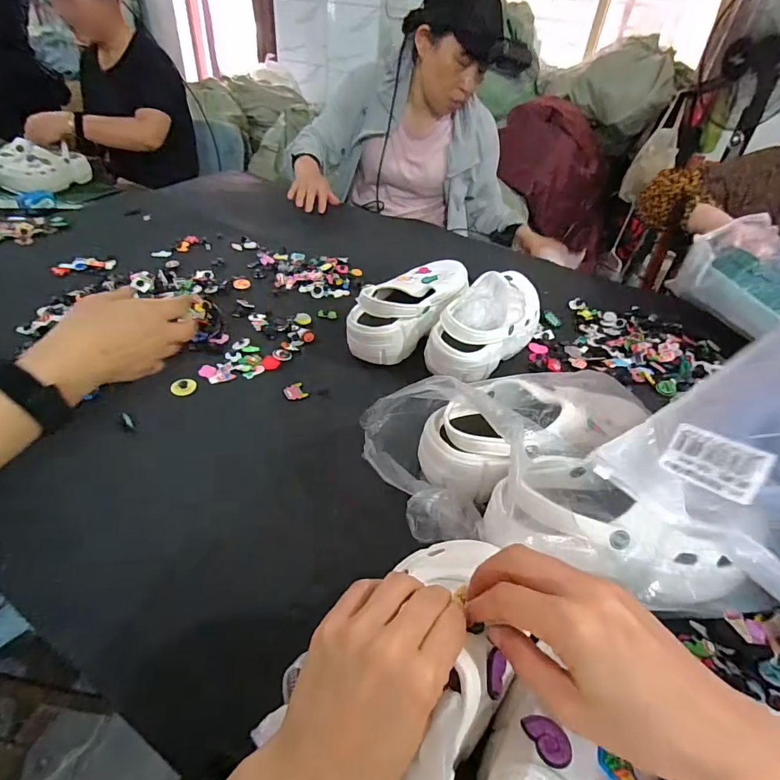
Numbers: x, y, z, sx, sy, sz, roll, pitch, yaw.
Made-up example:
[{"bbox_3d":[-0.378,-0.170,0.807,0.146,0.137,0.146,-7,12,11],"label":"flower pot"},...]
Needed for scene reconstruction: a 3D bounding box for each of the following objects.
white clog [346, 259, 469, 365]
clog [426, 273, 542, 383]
[{"bbox_3d":[0.041,-0.125,0.664,0.128,0.080,0.221,22,44,17],"label":"white clog"},{"bbox_3d":[0.153,-0.102,0.635,0.084,0.109,0.228,35,48,28],"label":"clog"}]

